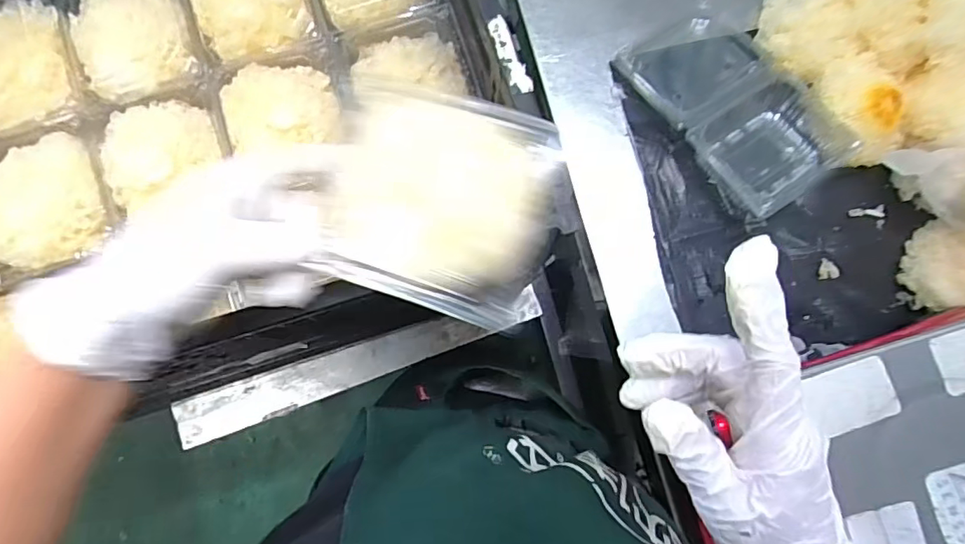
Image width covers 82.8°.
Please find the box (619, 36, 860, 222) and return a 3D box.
[{"bbox_3d":[0.266,-0.172,0.577,0.140,0.057,0.215,-34,84,-5],"label":"box"}]

